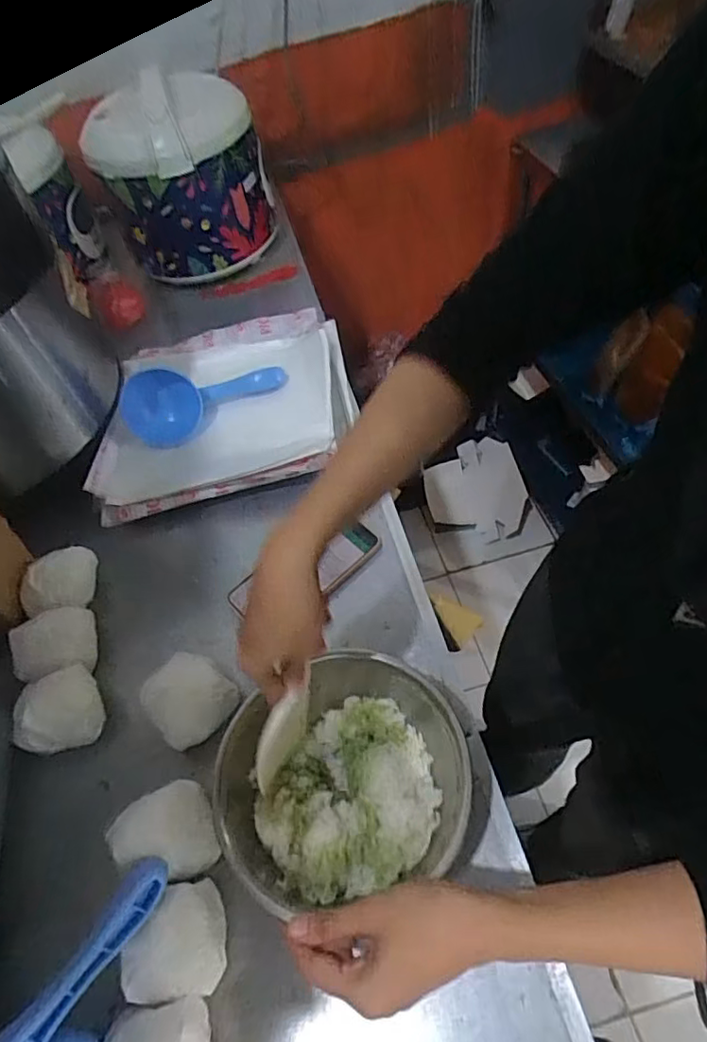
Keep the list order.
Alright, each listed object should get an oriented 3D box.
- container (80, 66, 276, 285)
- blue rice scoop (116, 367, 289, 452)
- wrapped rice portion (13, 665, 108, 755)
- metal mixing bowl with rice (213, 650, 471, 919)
[{"bbox_3d":[-0.272,-0.563,0.916,0.243,0.210,0.276,-18,56,-4],"label":"container"},{"bbox_3d":[-0.189,-0.156,0.731,0.209,0.055,0.082,-14,56,-1],"label":"blue rice scoop"},{"bbox_3d":[-0.280,0.177,0.544,0.077,0.041,0.068,-20,56,-5],"label":"wrapped rice portion"},{"bbox_3d":[-0.011,0.200,0.458,0.191,0.080,0.174,-13,56,-4],"label":"metal mixing bowl with rice"}]

